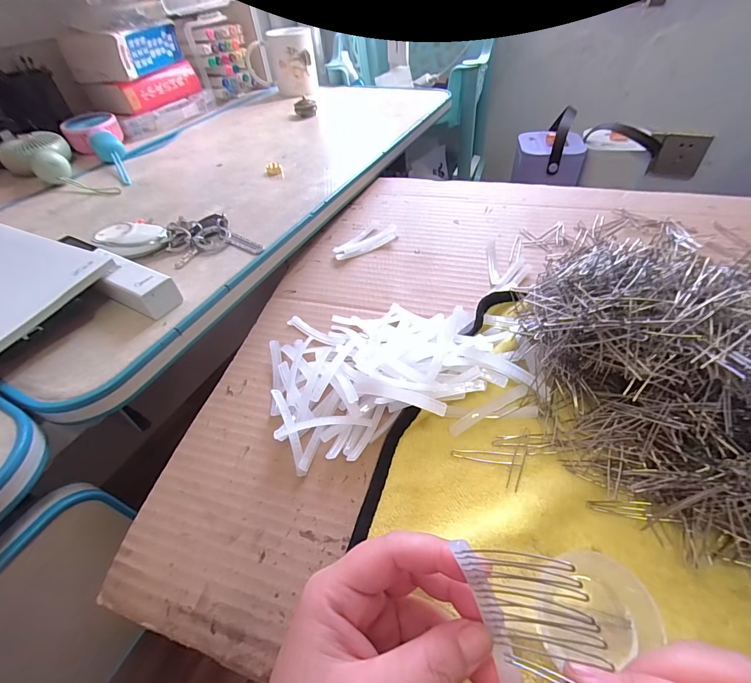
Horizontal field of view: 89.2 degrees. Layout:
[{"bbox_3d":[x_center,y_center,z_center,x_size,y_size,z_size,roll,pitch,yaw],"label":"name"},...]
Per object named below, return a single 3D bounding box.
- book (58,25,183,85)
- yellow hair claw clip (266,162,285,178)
[{"bbox_3d":[-0.408,-0.477,0.622,0.107,0.062,0.153,8,48,15],"label":"book"},{"bbox_3d":[-0.130,-0.222,0.489,0.022,0.011,0.017,-12,46,-4],"label":"yellow hair claw clip"}]

